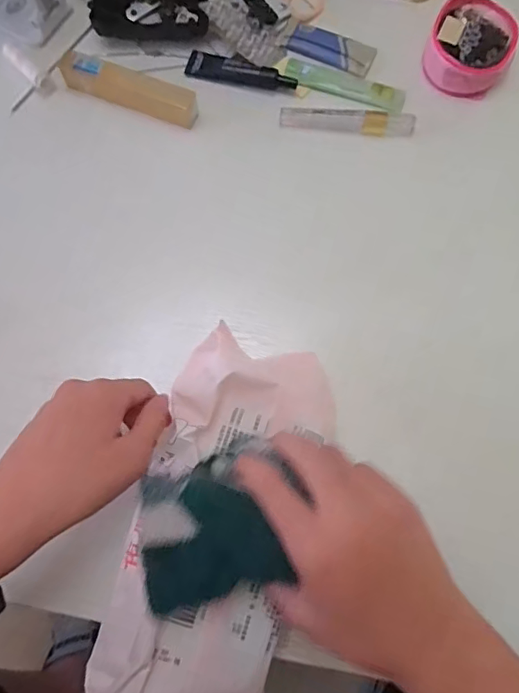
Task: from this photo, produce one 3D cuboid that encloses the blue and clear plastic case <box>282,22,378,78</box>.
[{"bbox_3d":[0.070,-0.289,0.496,0.084,0.008,0.041,28,76,6],"label":"blue and clear plastic case"}]

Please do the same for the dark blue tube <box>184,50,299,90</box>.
[{"bbox_3d":[-0.017,-0.259,0.482,0.106,0.012,0.030,17,75,4],"label":"dark blue tube"}]

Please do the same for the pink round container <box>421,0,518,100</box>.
[{"bbox_3d":[0.200,-0.284,0.485,0.078,0.030,0.089,21,75,5],"label":"pink round container"}]

